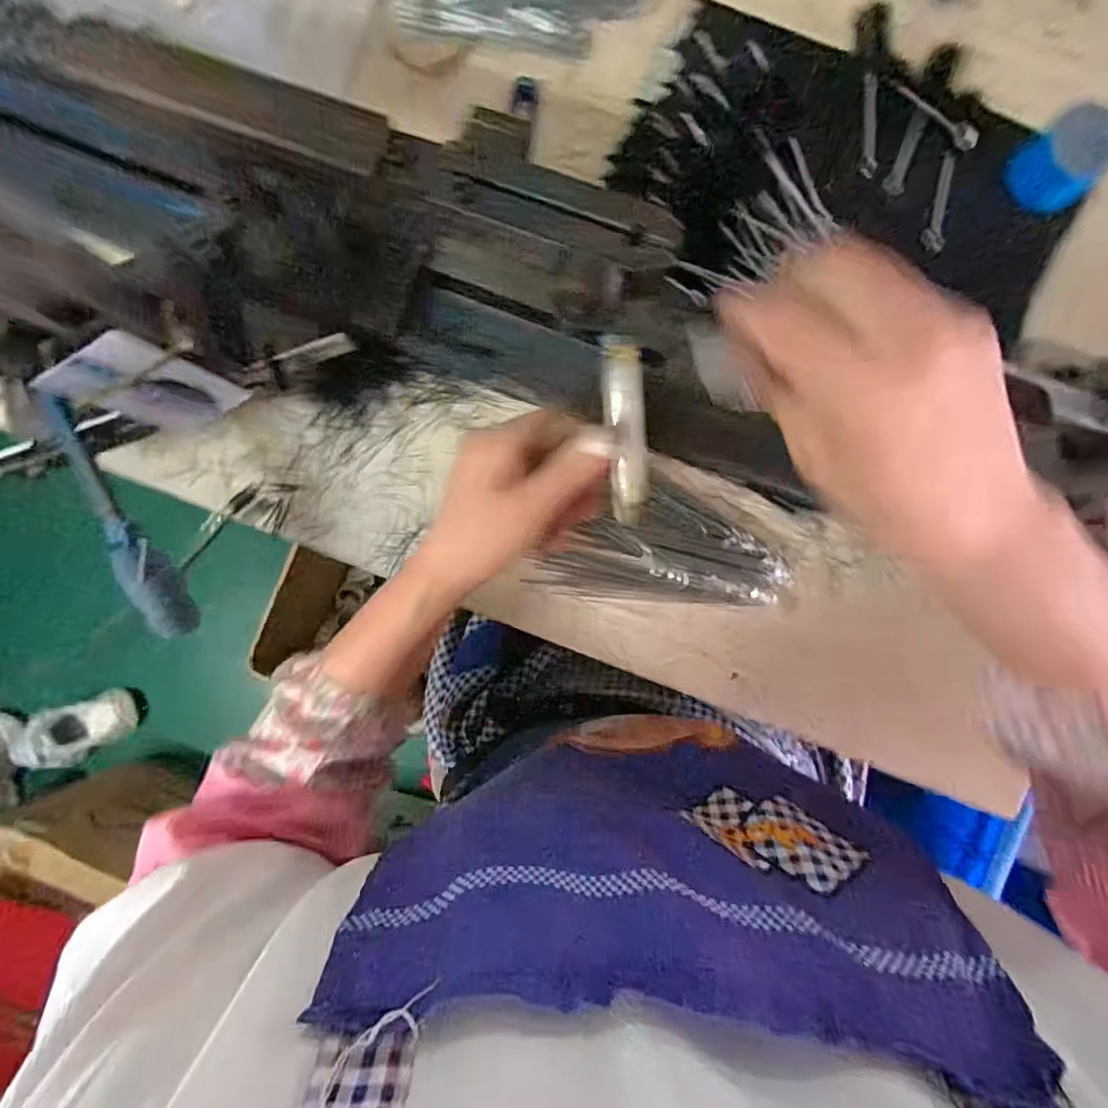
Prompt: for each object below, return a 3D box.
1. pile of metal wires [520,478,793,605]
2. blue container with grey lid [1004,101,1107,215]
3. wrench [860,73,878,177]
[{"bbox_3d":[0.074,-0.005,0.401,0.185,0.018,0.078,3,89,2],"label":"pile of metal wires"},{"bbox_3d":[0.351,-0.270,0.381,0.062,0.033,0.051,-42,87,1],"label":"blue container with grey lid"},{"bbox_3d":[0.225,-0.305,0.391,0.010,0.004,0.062,-9,107,2],"label":"wrench"}]

